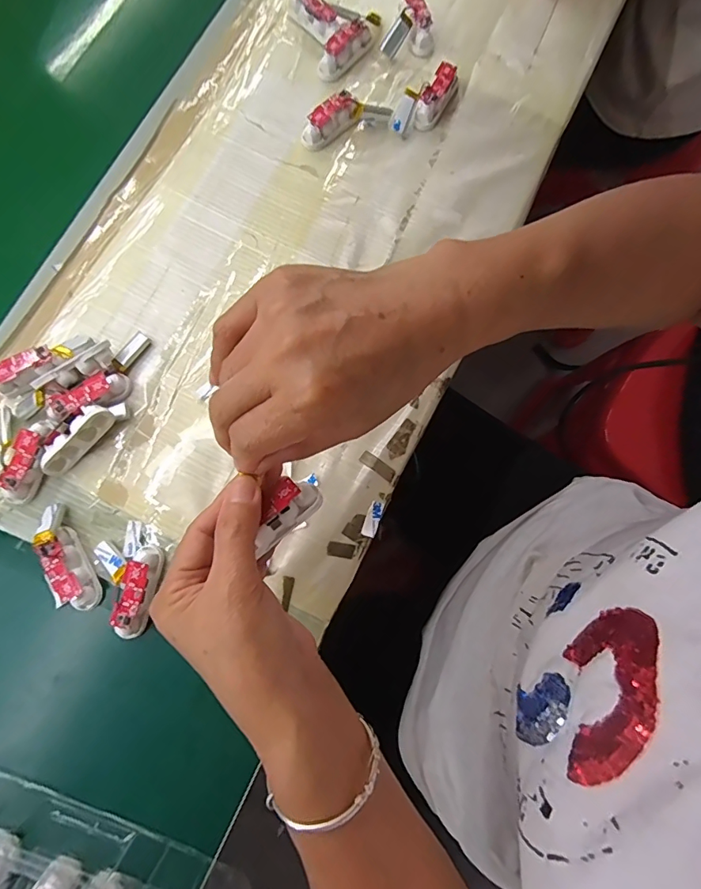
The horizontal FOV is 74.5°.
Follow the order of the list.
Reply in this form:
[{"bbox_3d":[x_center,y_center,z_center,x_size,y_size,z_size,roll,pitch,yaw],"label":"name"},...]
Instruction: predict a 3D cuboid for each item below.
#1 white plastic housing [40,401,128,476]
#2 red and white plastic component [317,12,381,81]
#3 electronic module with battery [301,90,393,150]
[{"bbox_3d":[-0.200,-0.007,0.344,0.021,0.024,0.070,42,81,9],"label":"white plastic housing"},{"bbox_3d":[-0.003,-0.360,0.418,0.023,0.021,0.064,39,81,8],"label":"red and white plastic component"},{"bbox_3d":[-0.007,-0.287,0.402,0.077,0.022,0.028,-18,78,-4],"label":"electronic module with battery"}]

